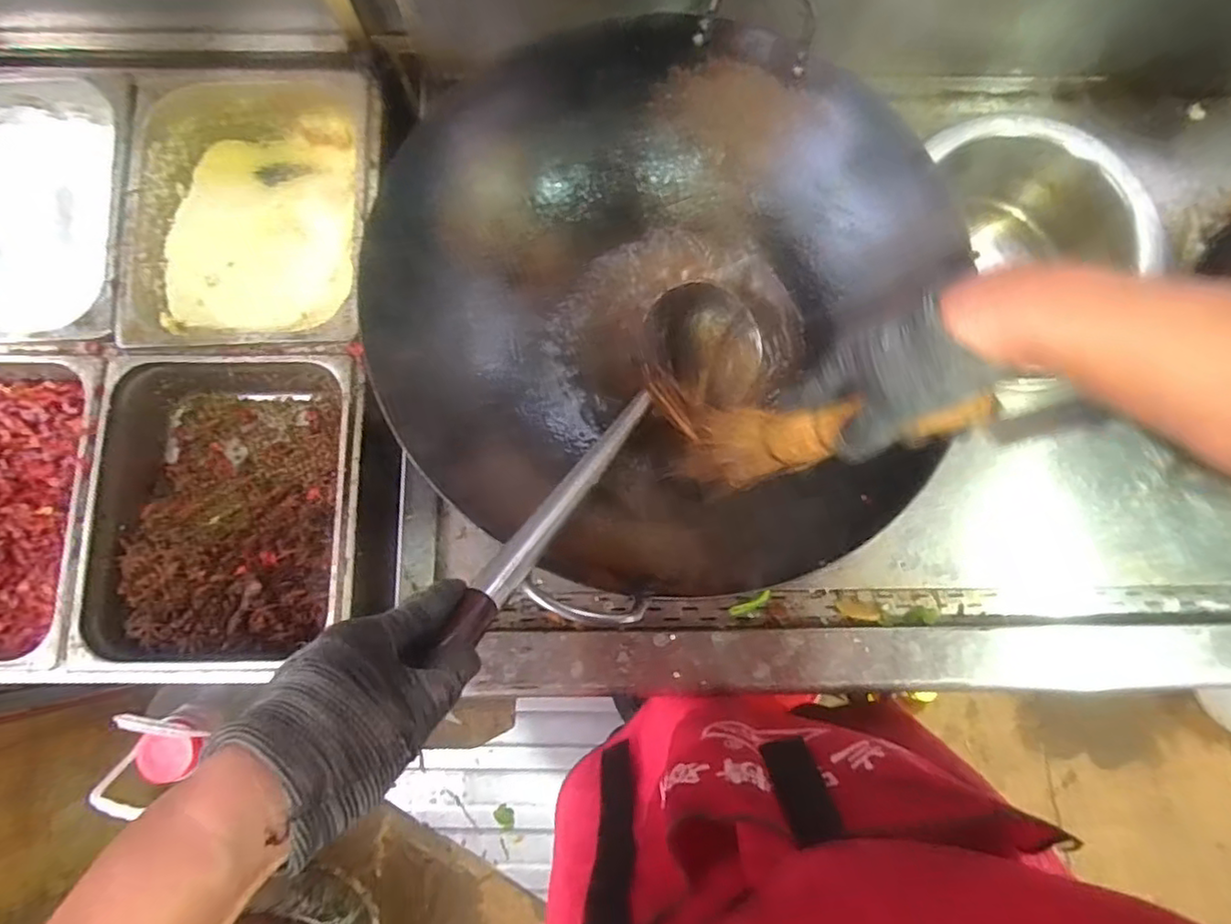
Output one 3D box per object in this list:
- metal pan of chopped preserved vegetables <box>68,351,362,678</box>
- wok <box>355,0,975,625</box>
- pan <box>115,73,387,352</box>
[{"bbox_3d":[-0.397,0.059,0.684,0.273,0.095,0.324,0,80,-1],"label":"metal pan of chopped preserved vegetables"},{"bbox_3d":[0.038,-0.135,0.555,0.445,0.150,0.459,0,80,-1],"label":"wok"},{"bbox_3d":[-0.401,-0.276,0.743,0.265,0.108,0.331,-2,80,-1],"label":"pan"}]

